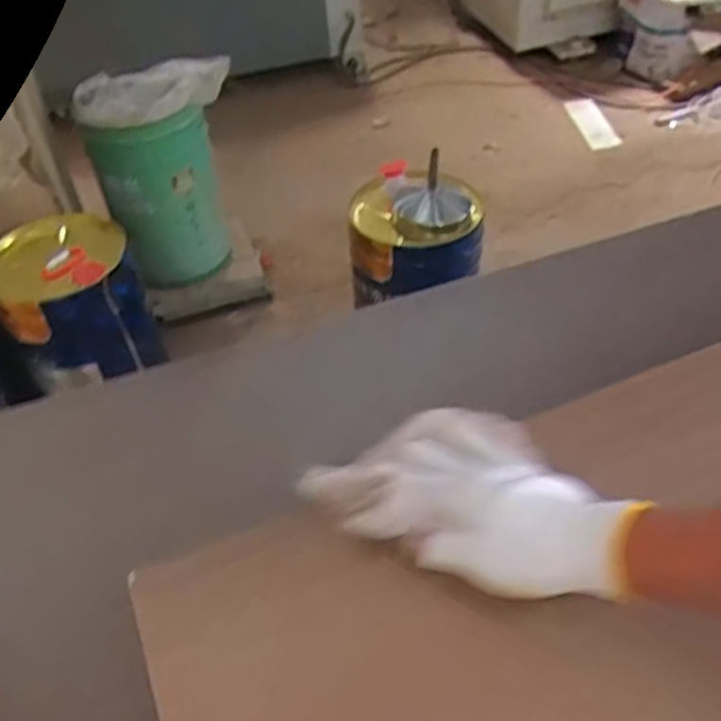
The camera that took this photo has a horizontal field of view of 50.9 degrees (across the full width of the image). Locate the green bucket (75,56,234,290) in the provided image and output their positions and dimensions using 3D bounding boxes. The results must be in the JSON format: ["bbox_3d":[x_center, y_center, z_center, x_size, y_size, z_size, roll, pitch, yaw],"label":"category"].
[{"bbox_3d":[-0.431,-0.432,1.748,0.325,0.415,0.279,-20,47,-15],"label":"green bucket"}]

